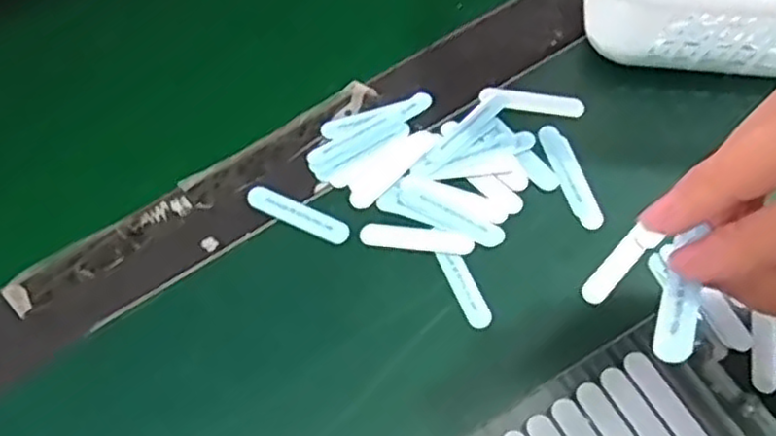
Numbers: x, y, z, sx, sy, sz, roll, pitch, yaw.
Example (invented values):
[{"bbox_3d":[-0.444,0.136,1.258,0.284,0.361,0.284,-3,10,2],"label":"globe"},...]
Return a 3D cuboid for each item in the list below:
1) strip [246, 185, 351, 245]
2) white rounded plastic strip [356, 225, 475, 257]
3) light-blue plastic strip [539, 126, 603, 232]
[{"bbox_3d":[-0.042,-0.002,0.333,0.051,0.004,0.012,23,67,13],"label":"strip"},{"bbox_3d":[0.013,0.009,0.325,0.051,0.004,0.012,7,64,6],"label":"white rounded plastic strip"},{"bbox_3d":[0.086,-0.020,0.338,0.013,0.004,0.057,-16,64,-5],"label":"light-blue plastic strip"}]

